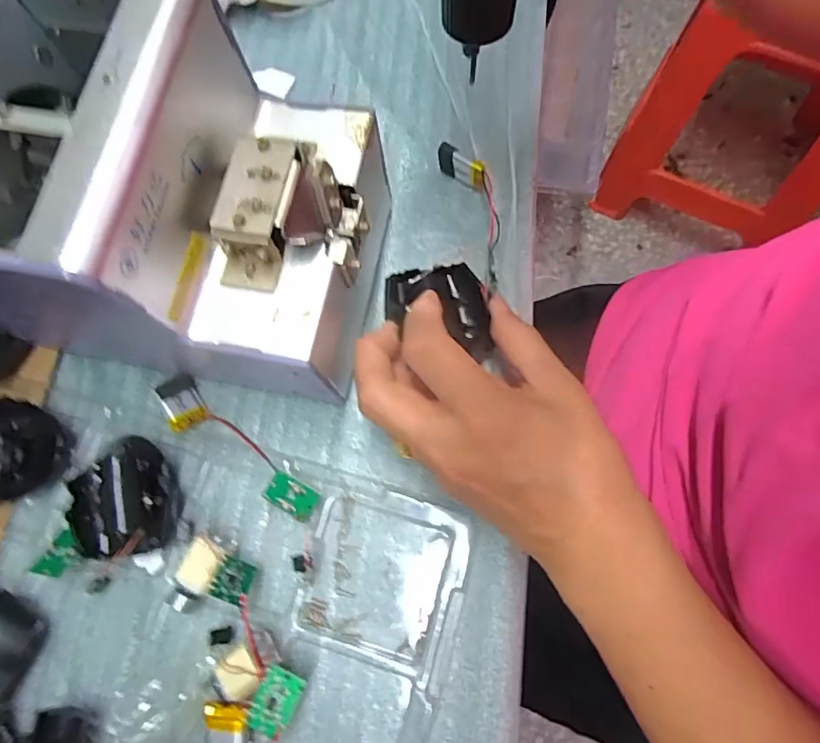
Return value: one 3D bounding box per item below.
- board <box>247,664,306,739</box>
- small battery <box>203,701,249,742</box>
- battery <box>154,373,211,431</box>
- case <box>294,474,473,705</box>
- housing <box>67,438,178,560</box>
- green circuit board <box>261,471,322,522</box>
[{"bbox_3d":[-0.059,0.145,0.244,0.018,0.005,0.025,23,68,3],"label":"board"},{"bbox_3d":[-0.083,0.166,0.250,0.020,0.008,0.031,1,75,5],"label":"small battery"},{"bbox_3d":[-0.124,0.017,0.303,0.021,0.005,0.029,-22,75,-28],"label":"battery"},{"bbox_3d":[-0.012,0.100,0.272,0.080,0.013,0.079,17,77,9],"label":"case"},{"bbox_3d":[-0.146,0.063,0.282,0.050,0.021,0.058,-5,74,4],"label":"housing"},{"bbox_3d":[-0.060,0.063,0.282,0.026,0.004,0.016,30,89,3],"label":"green circuit board"}]

